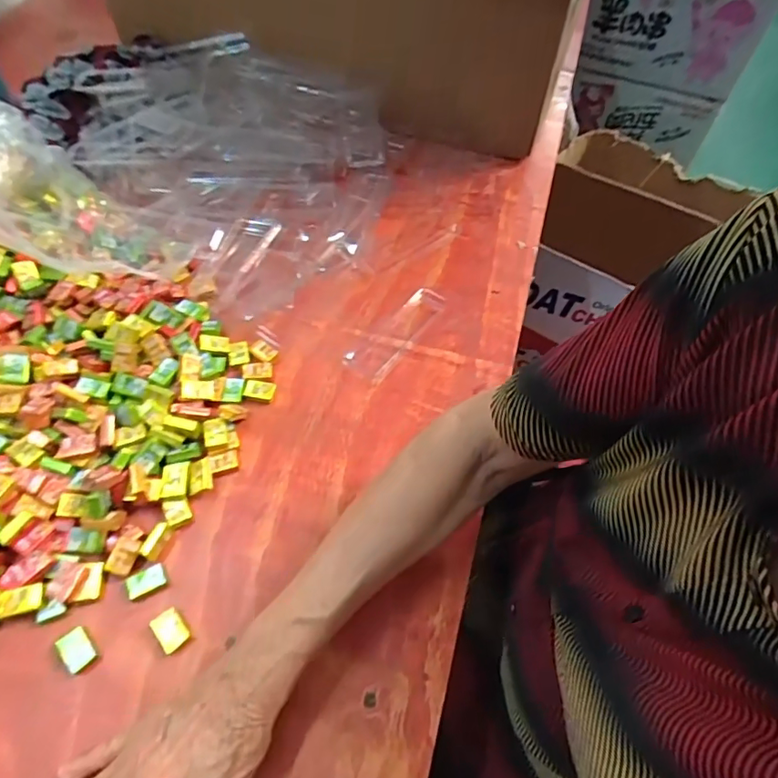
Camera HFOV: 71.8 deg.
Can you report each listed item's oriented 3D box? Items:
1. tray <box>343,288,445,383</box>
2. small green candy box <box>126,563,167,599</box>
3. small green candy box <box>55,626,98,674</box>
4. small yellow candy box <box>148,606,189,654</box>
[{"bbox_3d":[0.009,-0.060,0.533,0.040,0.010,0.130,32,58,17],"label":"tray"},{"bbox_3d":[-0.171,0.135,0.379,0.026,0.007,0.016,-23,60,-19],"label":"small green candy box"},{"bbox_3d":[-0.203,0.170,0.351,0.018,0.008,0.026,-36,65,-26],"label":"small green candy box"},{"bbox_3d":[-0.149,0.164,0.365,0.018,0.009,0.027,-33,64,-25],"label":"small yellow candy box"}]

